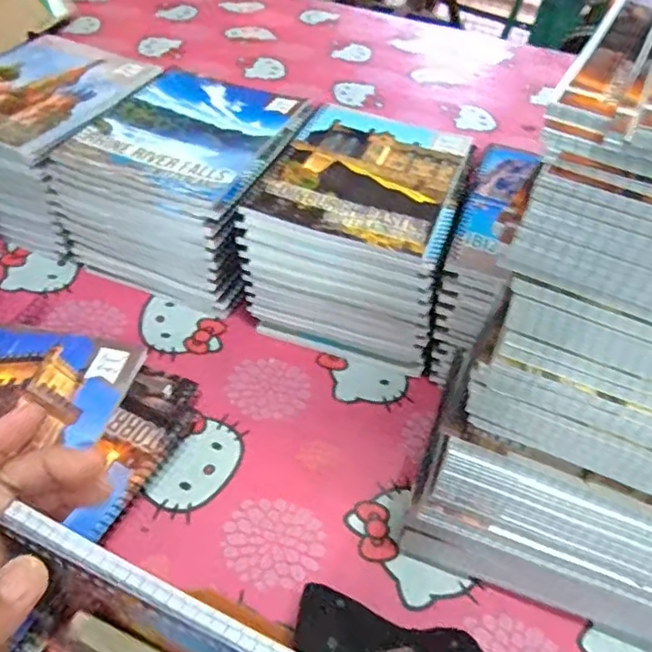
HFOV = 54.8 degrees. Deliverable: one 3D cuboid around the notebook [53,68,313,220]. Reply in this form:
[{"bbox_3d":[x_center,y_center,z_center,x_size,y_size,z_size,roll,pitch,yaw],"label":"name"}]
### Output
[{"bbox_3d":[-0.116,-0.174,0.558,0.158,0.011,0.190,19,45,12],"label":"notebook"}]

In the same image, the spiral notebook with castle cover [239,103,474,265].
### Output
[{"bbox_3d":[0.037,-0.131,0.533,0.152,0.014,0.189,17,45,10],"label":"spiral notebook with castle cover"}]

